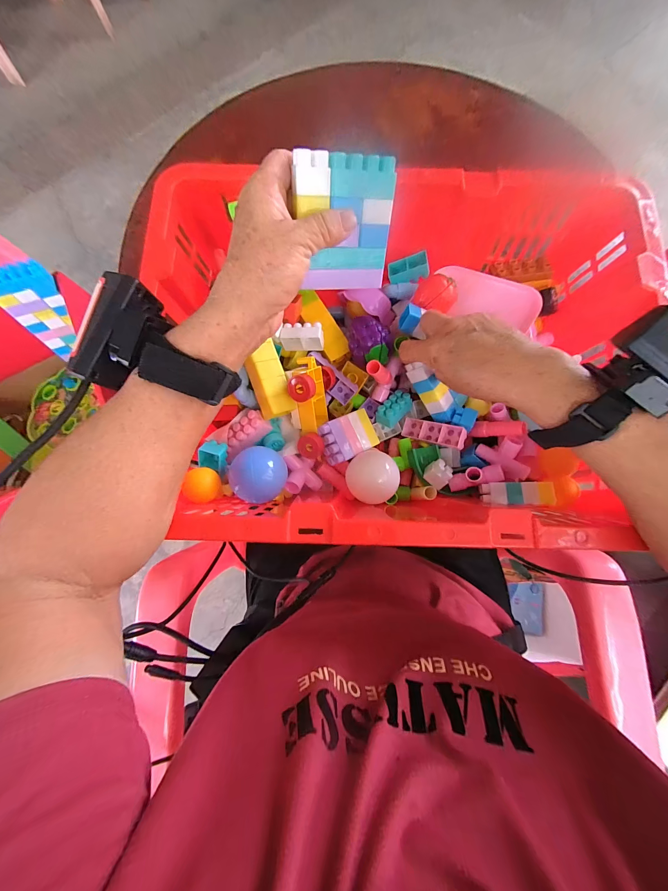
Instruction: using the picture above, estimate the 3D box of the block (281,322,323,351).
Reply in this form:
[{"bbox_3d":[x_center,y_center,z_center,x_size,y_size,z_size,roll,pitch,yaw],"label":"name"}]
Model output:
[{"bbox_3d":[-0.036,-0.127,0.356,0.049,0.024,0.024,2,77,1],"label":"block"}]

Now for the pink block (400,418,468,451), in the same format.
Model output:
[{"bbox_3d":[0.119,-0.015,0.364,0.075,0.013,0.025,17,76,38],"label":"pink block"}]

